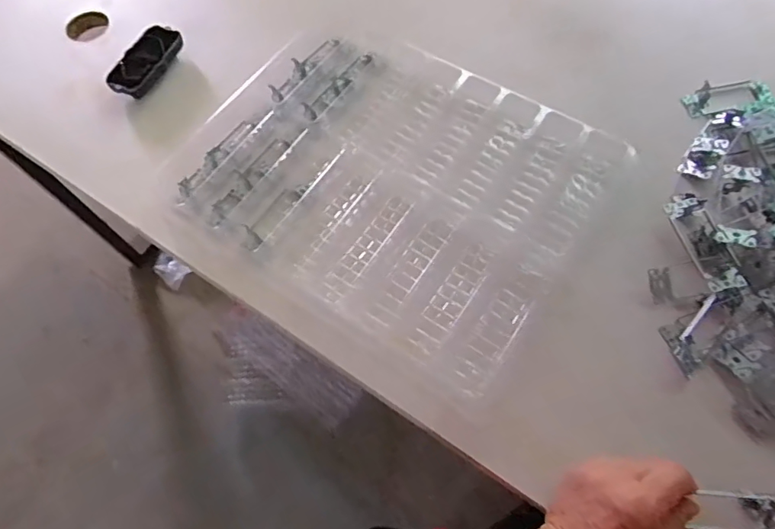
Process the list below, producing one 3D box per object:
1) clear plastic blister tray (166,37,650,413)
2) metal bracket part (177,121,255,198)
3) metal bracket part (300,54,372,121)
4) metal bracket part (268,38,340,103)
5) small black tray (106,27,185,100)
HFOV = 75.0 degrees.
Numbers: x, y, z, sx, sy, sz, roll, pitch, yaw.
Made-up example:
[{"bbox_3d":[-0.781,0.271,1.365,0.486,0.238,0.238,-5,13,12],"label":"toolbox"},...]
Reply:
[{"bbox_3d":[0.002,-0.105,0.566,0.422,0.025,0.328,33,71,17],"label":"clear plastic blister tray"},{"bbox_3d":[-0.202,-0.129,0.594,0.018,0.015,0.121,30,70,15],"label":"metal bracket part"},{"bbox_3d":[-0.061,-0.223,0.625,0.026,0.014,0.121,35,71,17],"label":"metal bracket part"},{"bbox_3d":[-0.106,-0.250,0.638,0.021,0.019,0.122,32,70,16],"label":"metal bracket part"},{"bbox_3d":[-0.311,-0.264,0.658,0.050,0.024,0.111,20,67,12],"label":"small black tray"}]

